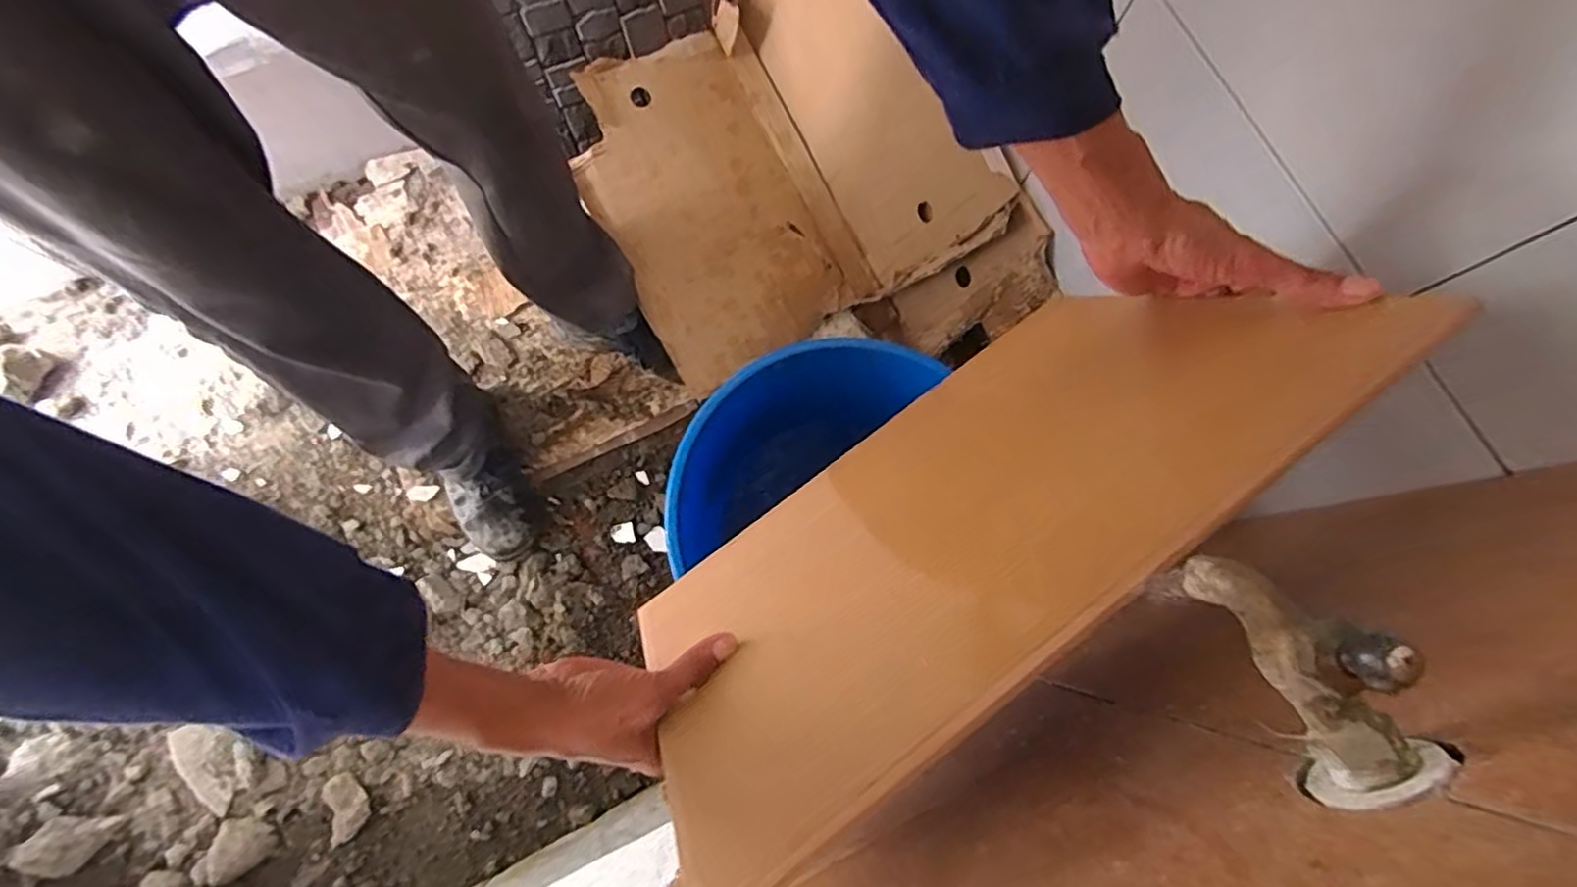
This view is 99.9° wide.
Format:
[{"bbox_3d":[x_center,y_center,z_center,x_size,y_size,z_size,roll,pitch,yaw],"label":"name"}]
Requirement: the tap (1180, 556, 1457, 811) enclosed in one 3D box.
[{"bbox_3d":[0.168,0.075,0.211,0.035,0.057,0.080,-36,80,-9],"label":"tap"}]

